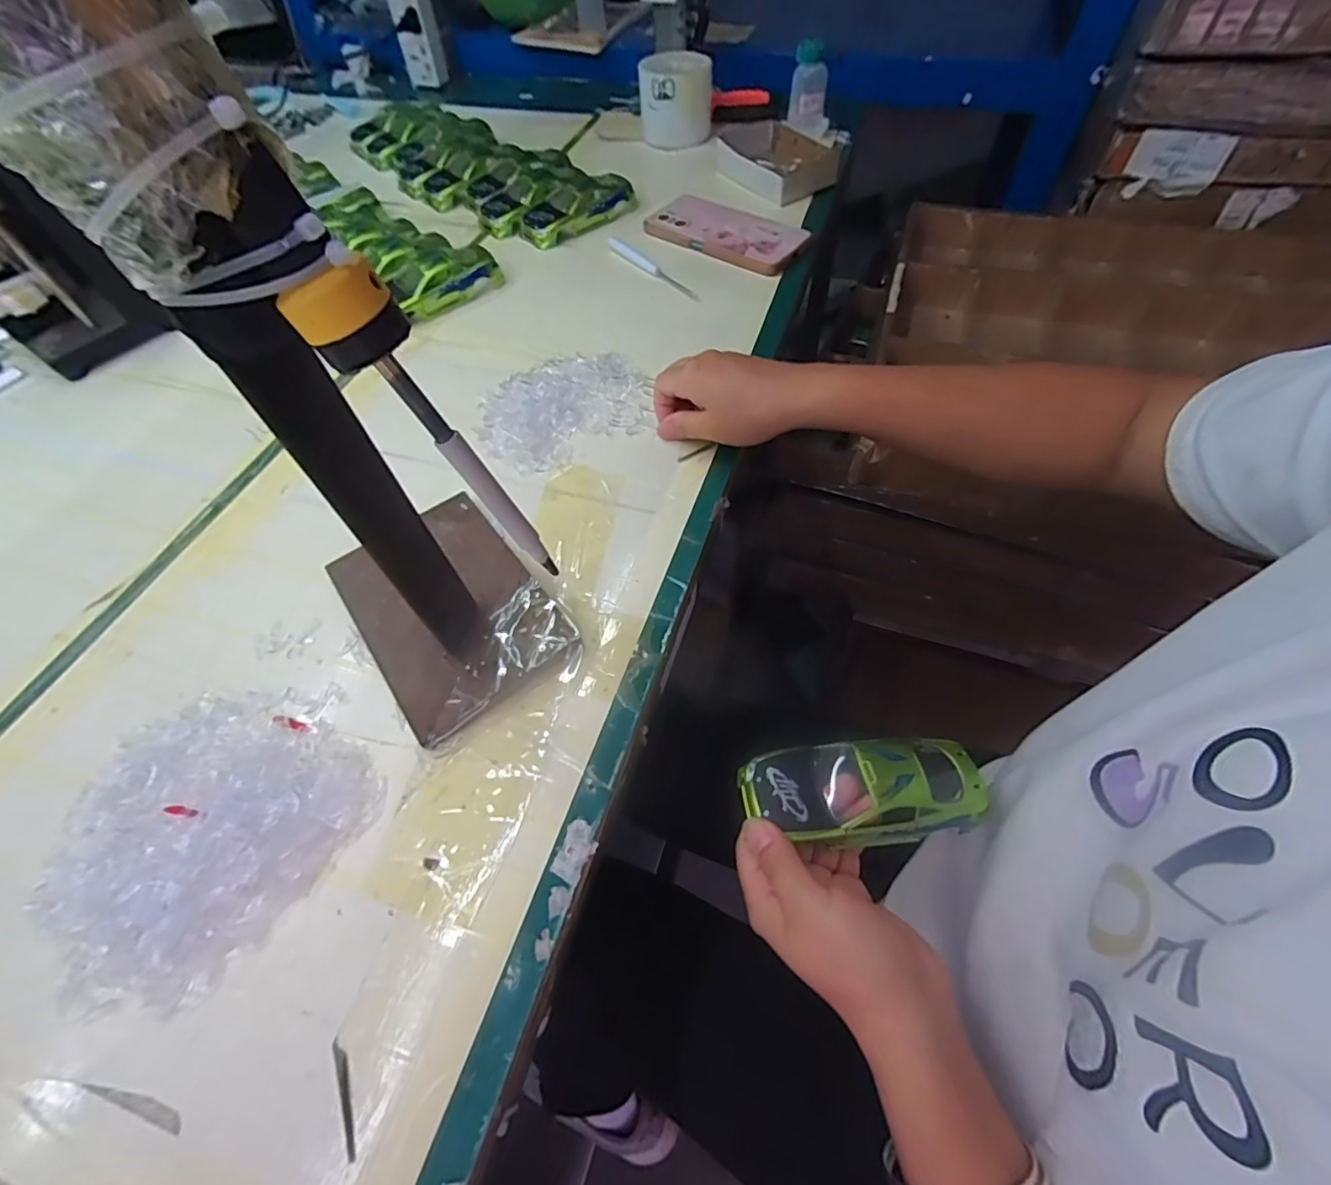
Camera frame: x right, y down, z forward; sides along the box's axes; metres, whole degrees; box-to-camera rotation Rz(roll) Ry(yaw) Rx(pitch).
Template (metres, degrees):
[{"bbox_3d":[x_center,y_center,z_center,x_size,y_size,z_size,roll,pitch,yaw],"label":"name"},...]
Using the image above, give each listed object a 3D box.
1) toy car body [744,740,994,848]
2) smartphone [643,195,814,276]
[{"bbox_3d":[0.108,0.106,0.308,0.128,0.025,0.051,-1,57,-4],"label":"toy car body"},{"bbox_3d":[0.062,-0.365,0.577,0.161,0.017,0.073,31,64,20],"label":"smartphone"}]

